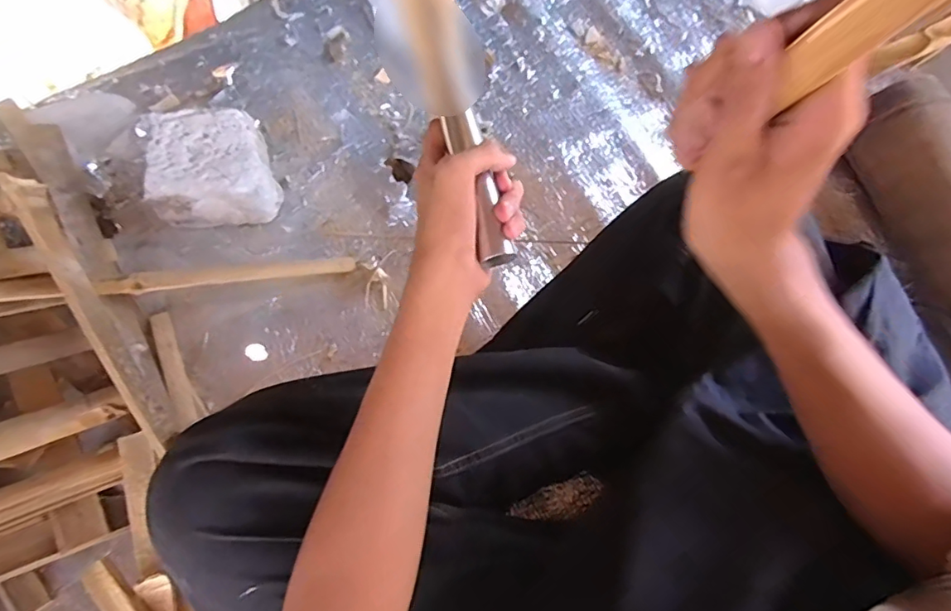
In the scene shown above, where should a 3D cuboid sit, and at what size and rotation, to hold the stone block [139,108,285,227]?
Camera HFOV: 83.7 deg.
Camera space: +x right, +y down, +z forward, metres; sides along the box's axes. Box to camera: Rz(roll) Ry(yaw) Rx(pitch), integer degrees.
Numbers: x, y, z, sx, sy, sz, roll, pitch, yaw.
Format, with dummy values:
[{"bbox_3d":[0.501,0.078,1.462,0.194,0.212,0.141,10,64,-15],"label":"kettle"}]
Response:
[{"bbox_3d":[-0.306,-0.161,0.632,0.131,0.085,0.111,-5,72,0],"label":"stone block"}]

